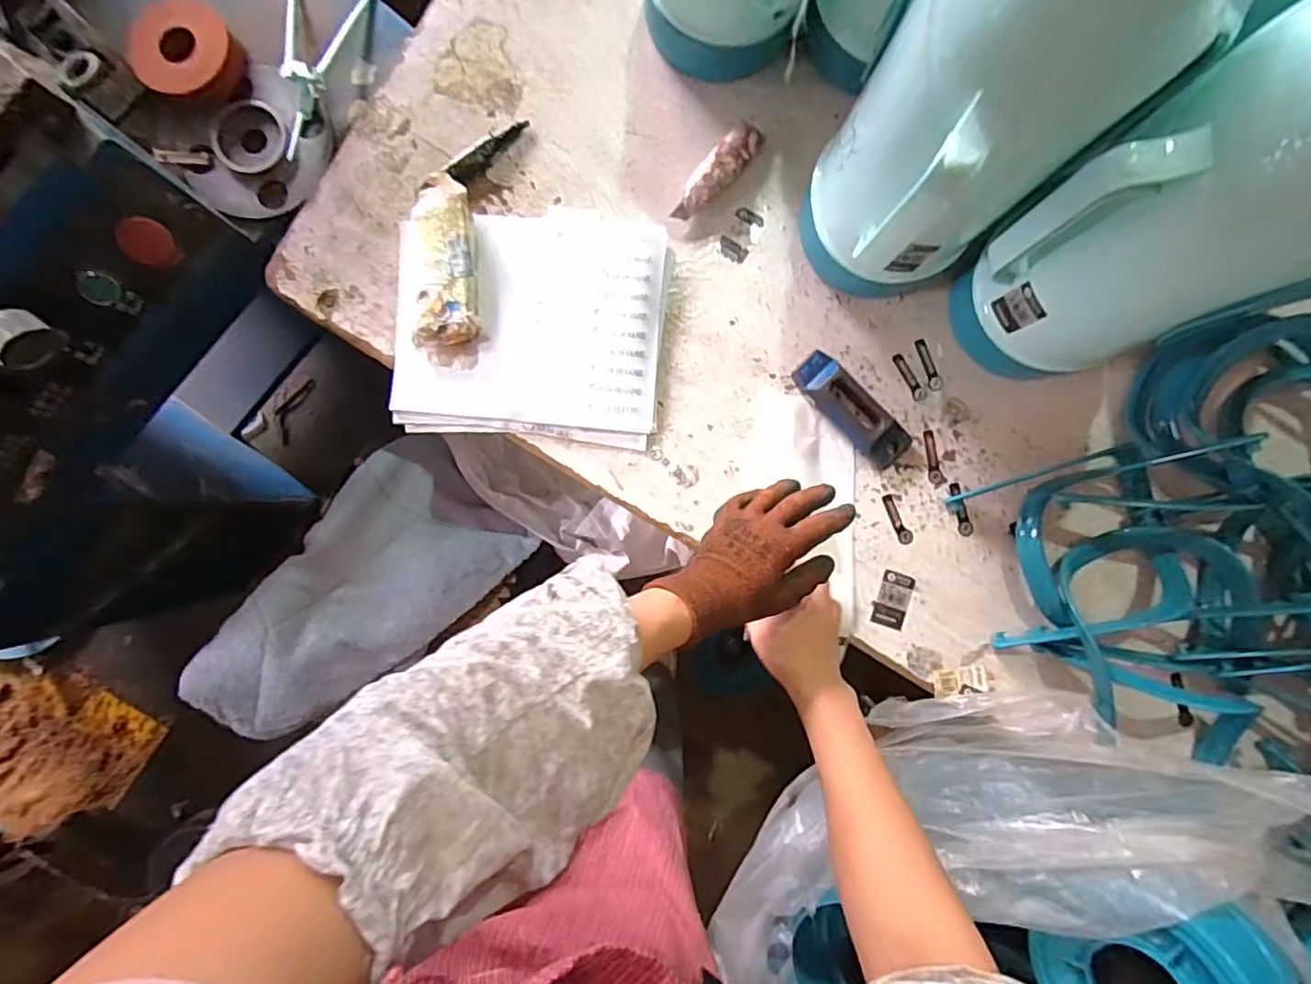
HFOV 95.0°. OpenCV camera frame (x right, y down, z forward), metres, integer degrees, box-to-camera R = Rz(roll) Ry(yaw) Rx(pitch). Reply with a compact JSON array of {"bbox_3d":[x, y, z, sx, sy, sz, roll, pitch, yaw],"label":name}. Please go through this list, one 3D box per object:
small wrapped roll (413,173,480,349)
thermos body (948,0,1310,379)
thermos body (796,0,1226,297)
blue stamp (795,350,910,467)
[{"bbox_3d":[-0.200,-0.224,0.572,0.058,0.034,0.169,-3,89,-2],"label":"small wrapped roll"},{"bbox_3d":[0.350,-0.187,0.425,0.136,0.382,0.118,41,88,0],"label":"thermos body"},{"bbox_3d":[0.210,-0.258,0.423,0.136,0.386,0.134,-15,89,-2],"label":"thermos body"},{"bbox_3d":[0.196,-0.082,0.596,0.133,0.028,0.045,43,88,0],"label":"blue stamp"}]

